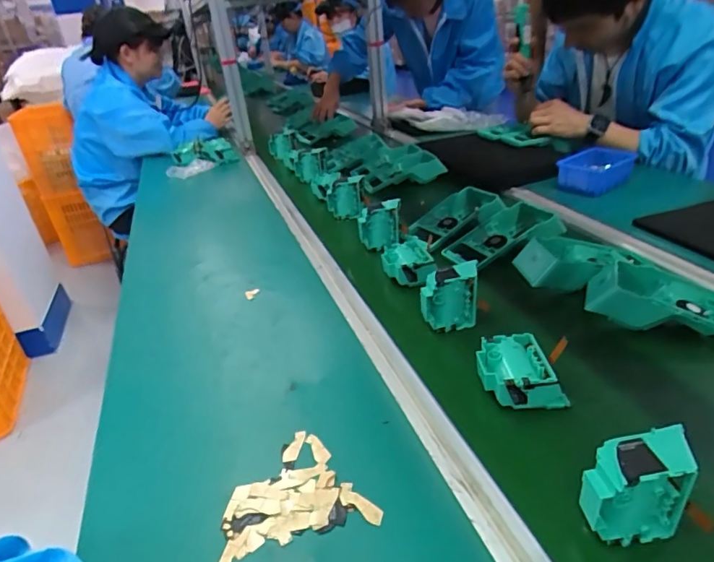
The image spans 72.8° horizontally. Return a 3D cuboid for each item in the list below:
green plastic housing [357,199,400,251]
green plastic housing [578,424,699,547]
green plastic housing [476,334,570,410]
[{"bbox_3d":[0.038,-0.093,0.811,0.069,0.066,0.040,-5,28,-1],"label":"green plastic housing"},{"bbox_3d":[0.201,0.152,0.353,0.075,0.081,0.036,-6,28,-2],"label":"green plastic housing"},{"bbox_3d":[0.162,0.096,0.495,0.072,0.043,0.073,-4,28,0],"label":"green plastic housing"}]

